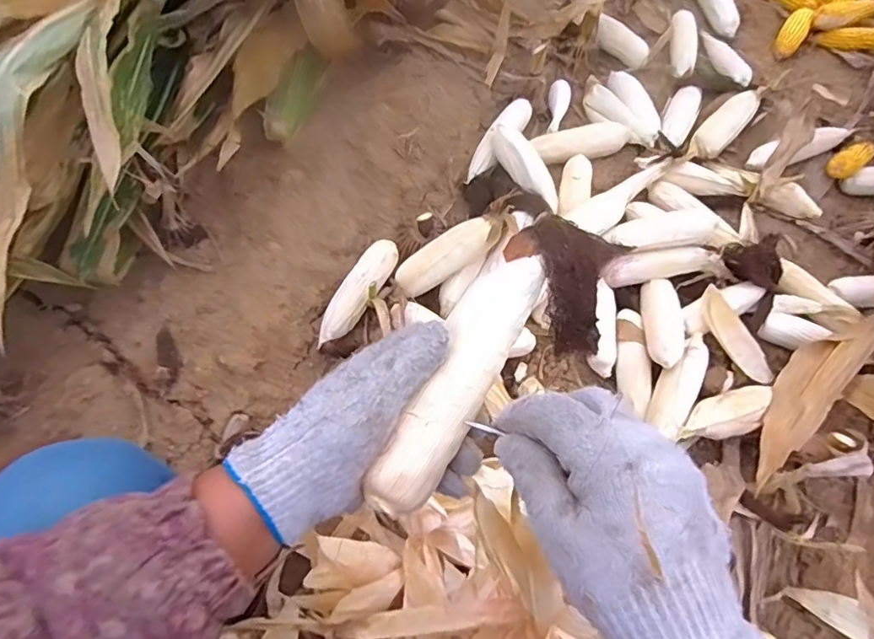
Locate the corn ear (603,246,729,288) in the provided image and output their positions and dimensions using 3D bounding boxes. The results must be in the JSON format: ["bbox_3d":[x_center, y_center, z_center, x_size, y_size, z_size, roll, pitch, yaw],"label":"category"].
[{"bbox_3d":[0.380,-0.088,0.912,0.212,0.044,0.042,-5,66,-5],"label":"corn ear"}]

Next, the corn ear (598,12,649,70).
[{"bbox_3d":[0.392,-0.592,1.168,0.134,0.051,0.047,33,67,-11],"label":"corn ear"}]

